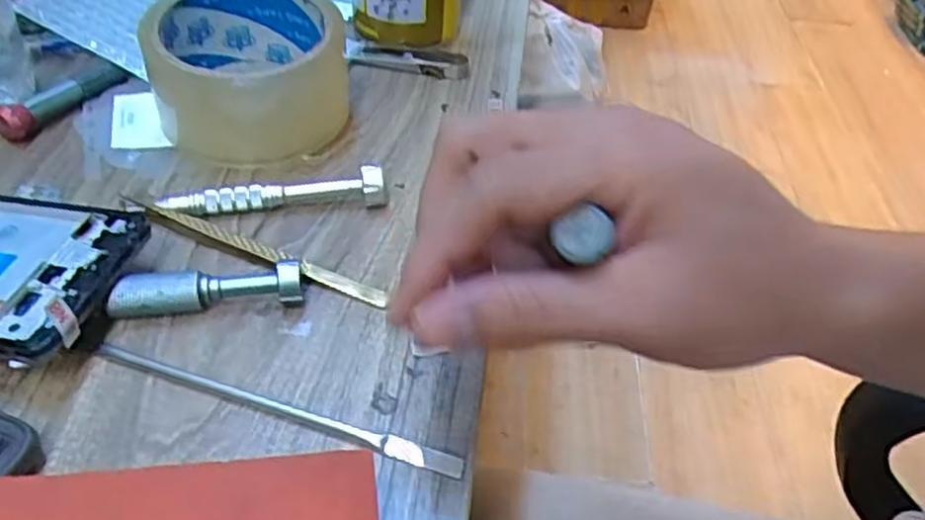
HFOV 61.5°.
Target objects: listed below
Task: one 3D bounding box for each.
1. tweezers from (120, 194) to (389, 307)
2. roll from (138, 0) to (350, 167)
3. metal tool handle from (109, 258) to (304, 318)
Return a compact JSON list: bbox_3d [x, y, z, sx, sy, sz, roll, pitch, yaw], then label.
[{"bbox_3d":[-0.089,-0.006,0.329,0.125,0.006,0.013,18,44,14],"label":"tweezers"},{"bbox_3d":[-0.109,-0.099,0.396,0.097,0.055,0.086,-5,43,-10],"label":"roll"},{"bbox_3d":[-0.099,0.012,0.301,0.072,0.018,0.012,-2,43,-8],"label":"metal tool handle"}]

